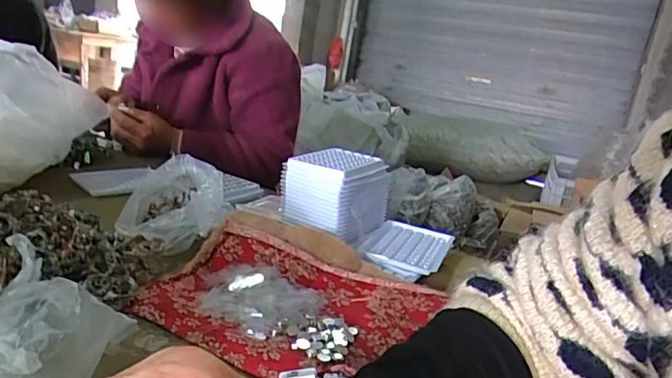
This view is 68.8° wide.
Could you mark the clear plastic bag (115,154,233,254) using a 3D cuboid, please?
[{"bbox_3d":[-0.191,0.020,0.590,0.119,0.074,0.134,7,15,-7],"label":"clear plastic bag"}]

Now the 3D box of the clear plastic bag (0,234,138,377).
[{"bbox_3d":[-0.204,0.091,0.354,0.101,0.078,0.174,4,15,-16],"label":"clear plastic bag"}]

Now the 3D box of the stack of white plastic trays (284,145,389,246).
[{"bbox_3d":[0.003,0.008,0.663,0.107,0.096,0.125,16,16,27],"label":"stack of white plastic trays"}]

